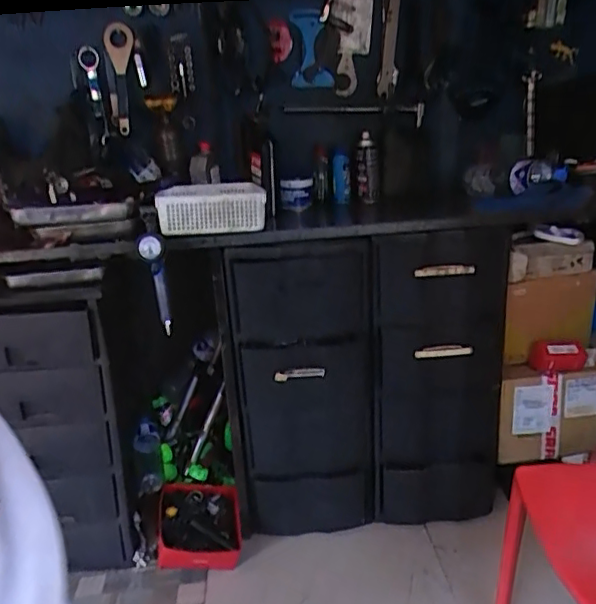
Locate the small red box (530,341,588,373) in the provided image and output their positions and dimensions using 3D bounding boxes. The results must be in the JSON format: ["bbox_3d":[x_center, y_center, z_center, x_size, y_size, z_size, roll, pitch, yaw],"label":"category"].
[{"bbox_3d":[0.661,0.133,1.468,0.137,0.078,0.050,-3,20,0],"label":"small red box"}]

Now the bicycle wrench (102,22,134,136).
[{"bbox_3d":[-0.476,-0.587,1.516,0.074,0.273,0.014,6,12,1],"label":"bicycle wrench"}]

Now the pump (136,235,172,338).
[{"bbox_3d":[-0.304,-0.038,1.237,0.058,0.209,0.052,-7,21,-11],"label":"pump"}]

